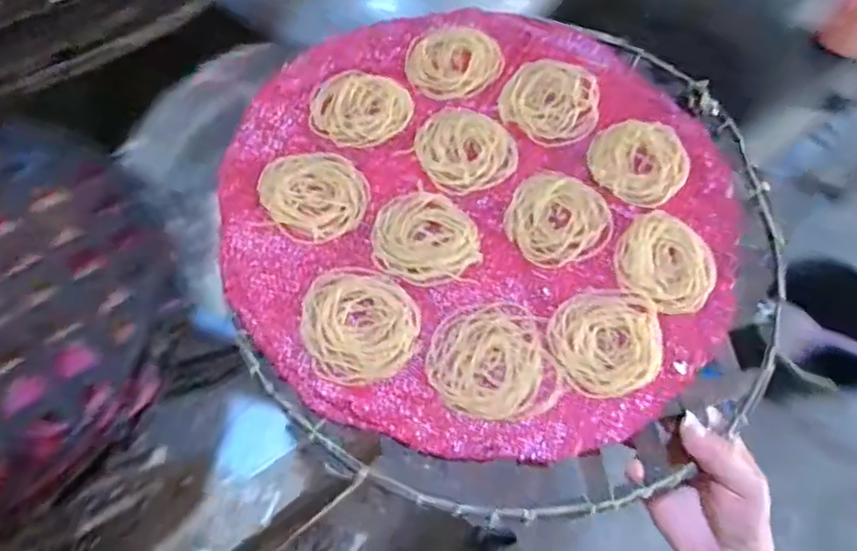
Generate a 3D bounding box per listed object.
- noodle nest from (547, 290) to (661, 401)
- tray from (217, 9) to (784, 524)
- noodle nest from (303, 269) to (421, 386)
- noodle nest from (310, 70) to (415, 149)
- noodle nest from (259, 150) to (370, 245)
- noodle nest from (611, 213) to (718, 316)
[{"bbox_3d":[0.111,0.040,0.376,0.070,0.006,0.070,9,64,4],"label":"noodle nest"},{"bbox_3d":[0.054,-0.034,0.422,0.364,0.043,0.364,0,63,0],"label":"tray"},{"bbox_3d":[-0.042,0.028,0.372,0.068,0.009,0.072,0,63,0],"label":"noodle nest"},{"bbox_3d":[-0.049,-0.124,0.450,0.071,0.006,0.065,0,63,0],"label":"noodle nest"},{"bbox_3d":[-0.078,-0.057,0.414,0.067,0.010,0.073,0,63,0],"label":"noodle nest"},{"bbox_3d":[0.160,-0.009,0.408,0.065,0.011,0.068,0,63,0],"label":"noodle nest"}]

